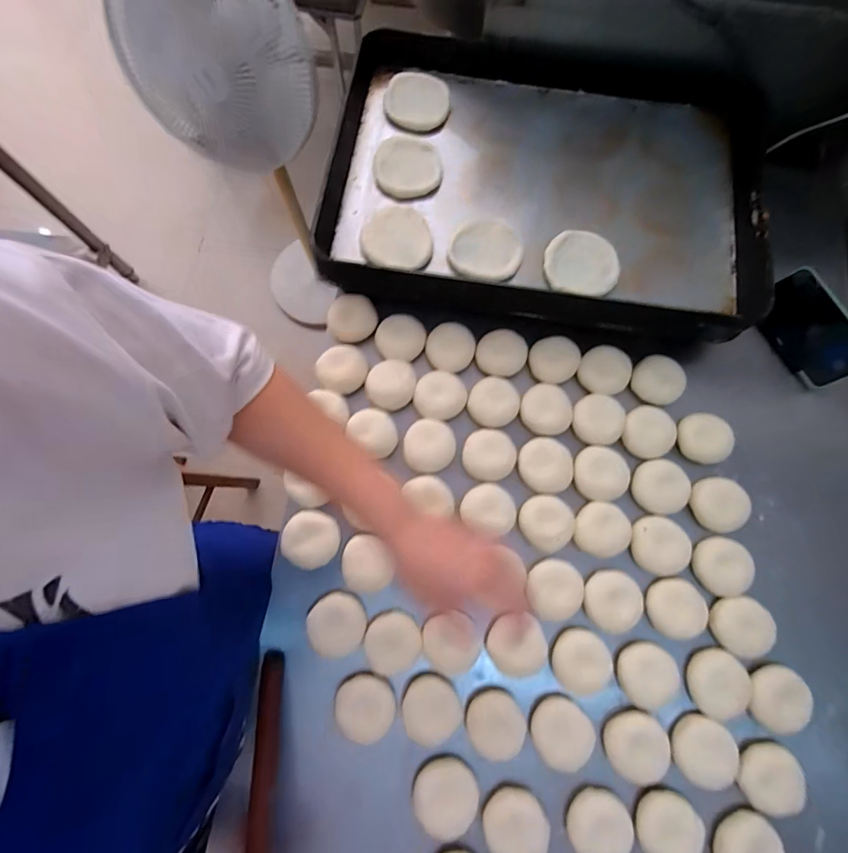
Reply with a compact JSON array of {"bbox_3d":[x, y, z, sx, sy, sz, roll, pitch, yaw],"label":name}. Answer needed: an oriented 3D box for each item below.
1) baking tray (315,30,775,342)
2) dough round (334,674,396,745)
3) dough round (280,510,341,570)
[{"bbox_3d":[0.180,-0.359,0.603,0.594,0.067,0.420,10,79,0],"label":"baking tray"},{"bbox_3d":[-0.070,0.334,0.497,0.067,0.023,0.066,0,77,-2],"label":"dough round"},{"bbox_3d":[-0.144,0.145,0.537,0.068,0.021,0.069,20,77,3],"label":"dough round"}]

